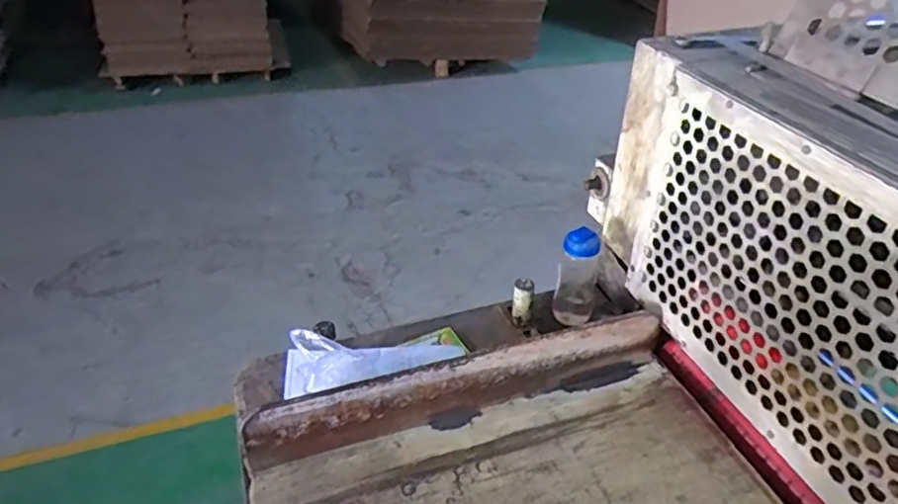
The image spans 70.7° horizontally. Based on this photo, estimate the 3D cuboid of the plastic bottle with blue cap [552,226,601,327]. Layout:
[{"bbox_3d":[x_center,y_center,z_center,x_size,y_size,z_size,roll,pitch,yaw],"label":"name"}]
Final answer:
[{"bbox_3d":[0.233,0.033,1.137,0.067,0.194,0.080,11,36,14],"label":"plastic bottle with blue cap"}]

